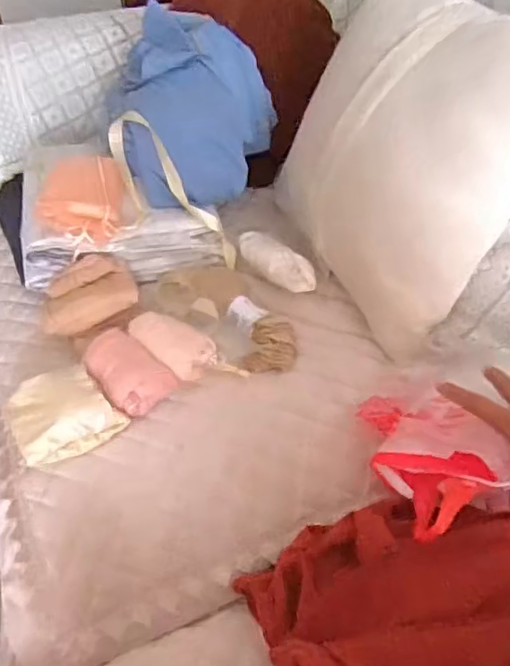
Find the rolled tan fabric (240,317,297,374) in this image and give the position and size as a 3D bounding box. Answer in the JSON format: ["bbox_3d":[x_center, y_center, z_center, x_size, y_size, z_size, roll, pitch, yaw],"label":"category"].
[{"bbox_3d":[0.018,0.016,0.721,0.062,0.050,0.059,0,44,1],"label":"rolled tan fabric"}]

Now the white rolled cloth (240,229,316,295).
[{"bbox_3d":[0.029,-0.100,0.806,0.121,0.038,0.043,35,52,10],"label":"white rolled cloth"}]

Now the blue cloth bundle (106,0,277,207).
[{"bbox_3d":[-0.093,-0.345,0.895,0.240,0.166,0.283,-2,44,-2],"label":"blue cloth bundle"}]

